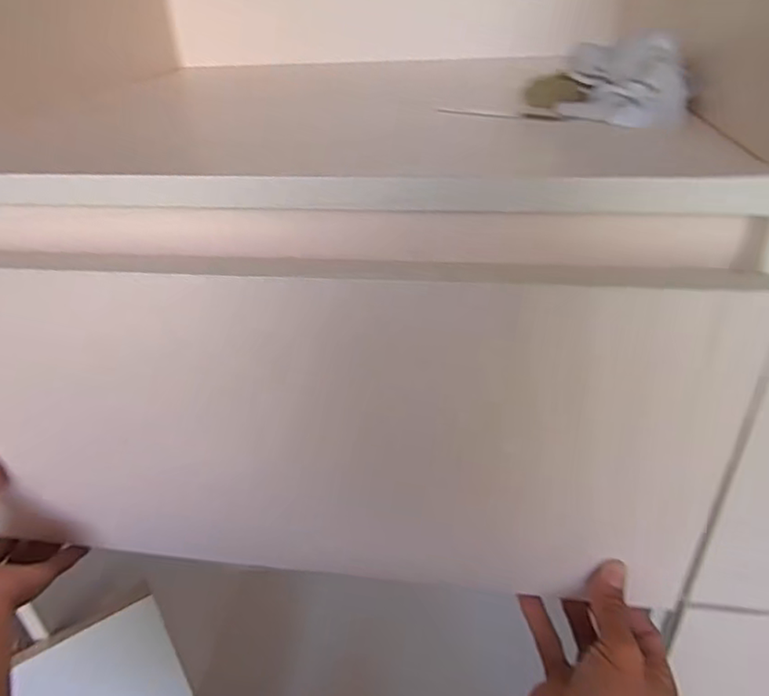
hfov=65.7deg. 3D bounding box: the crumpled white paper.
[{"bbox_3d":[0.166,-0.186,0.414,0.084,0.049,0.060,8,33,17],"label":"crumpled white paper"}]

